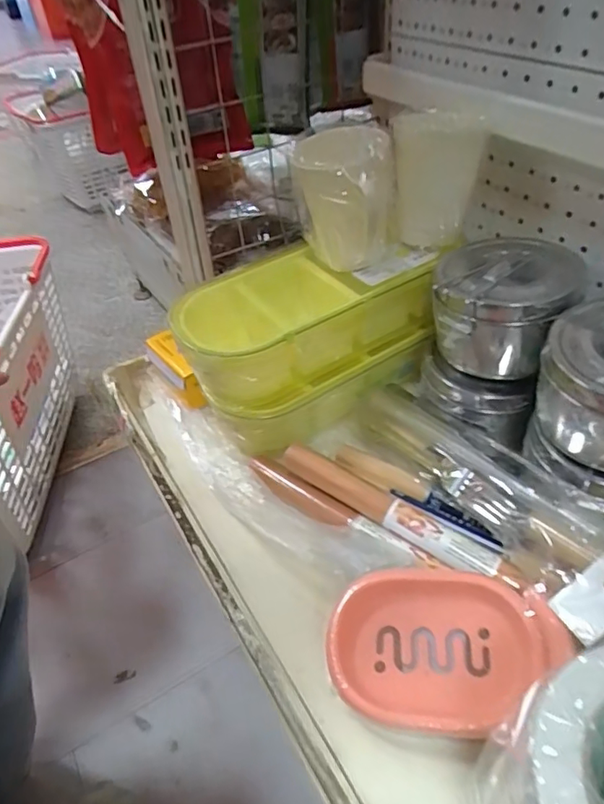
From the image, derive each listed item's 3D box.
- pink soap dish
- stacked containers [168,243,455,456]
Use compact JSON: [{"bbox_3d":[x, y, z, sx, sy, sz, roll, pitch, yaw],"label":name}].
[{"bbox_3d":[0.100,0.171,0.369,0.156,0.025,0.102,-2,57,9],"label":"pink soap dish"},{"bbox_3d":[0.004,-0.060,0.539,0.242,0.137,0.128,-26,48,-19],"label":"stacked containers"}]

